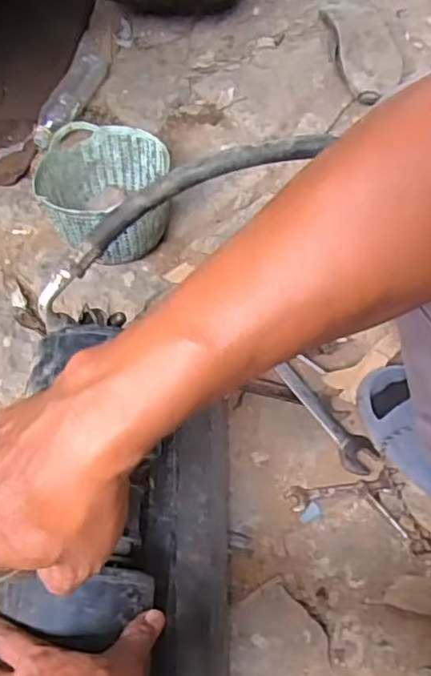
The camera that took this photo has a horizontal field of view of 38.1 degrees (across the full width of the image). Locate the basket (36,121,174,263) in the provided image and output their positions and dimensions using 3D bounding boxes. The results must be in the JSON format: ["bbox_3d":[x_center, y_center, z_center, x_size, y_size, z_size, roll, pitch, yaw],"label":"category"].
[{"bbox_3d":[-0.155,-0.207,0.912,0.183,0.130,0.165,-13,63,-4],"label":"basket"}]

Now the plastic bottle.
[{"bbox_3d":[-0.245,-0.448,1.089,0.075,0.050,0.286,15,64,10],"label":"plastic bottle"}]

